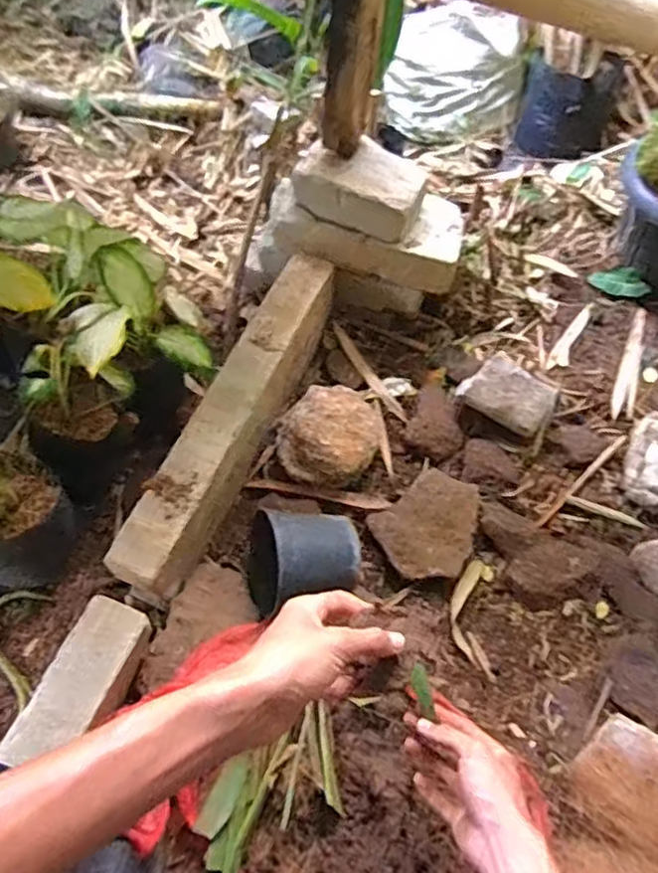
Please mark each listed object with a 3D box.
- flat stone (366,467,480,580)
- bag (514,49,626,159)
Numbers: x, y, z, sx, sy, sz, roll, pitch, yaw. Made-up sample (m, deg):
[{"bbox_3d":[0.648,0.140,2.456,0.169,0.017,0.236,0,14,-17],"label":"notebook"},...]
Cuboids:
[{"bbox_3d":[0.161,0.136,0.998,0.183,0.040,0.147,-33,65,-22],"label":"flat stone"},{"bbox_3d":[0.498,-0.691,1.382,0.182,0.153,0.172,16,58,6],"label":"bag"}]

